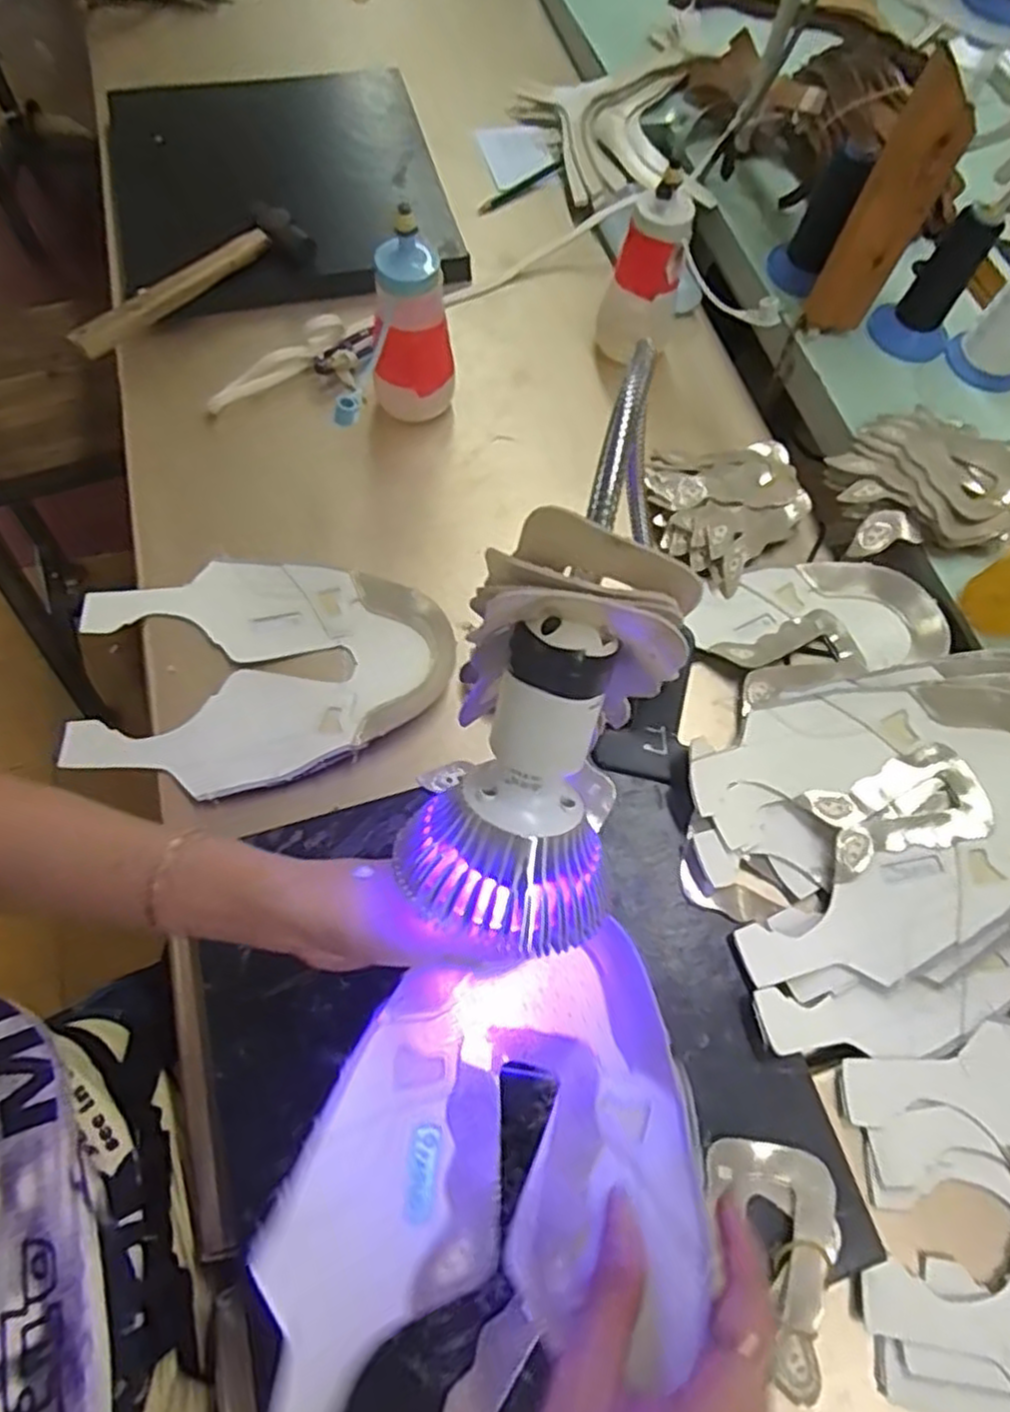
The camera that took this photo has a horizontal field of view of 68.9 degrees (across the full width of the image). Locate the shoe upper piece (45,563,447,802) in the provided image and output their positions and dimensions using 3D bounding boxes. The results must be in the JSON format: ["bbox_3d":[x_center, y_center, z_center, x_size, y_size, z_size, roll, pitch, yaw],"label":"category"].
[{"bbox_3d":[-0.163,-0.023,0.506,0.244,0.016,0.170,0,66,-3],"label":"shoe upper piece"}]

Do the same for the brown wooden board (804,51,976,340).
[{"bbox_3d":[0.293,-0.370,0.576,0.050,0.205,0.022,32,68,11],"label":"brown wooden board"}]

